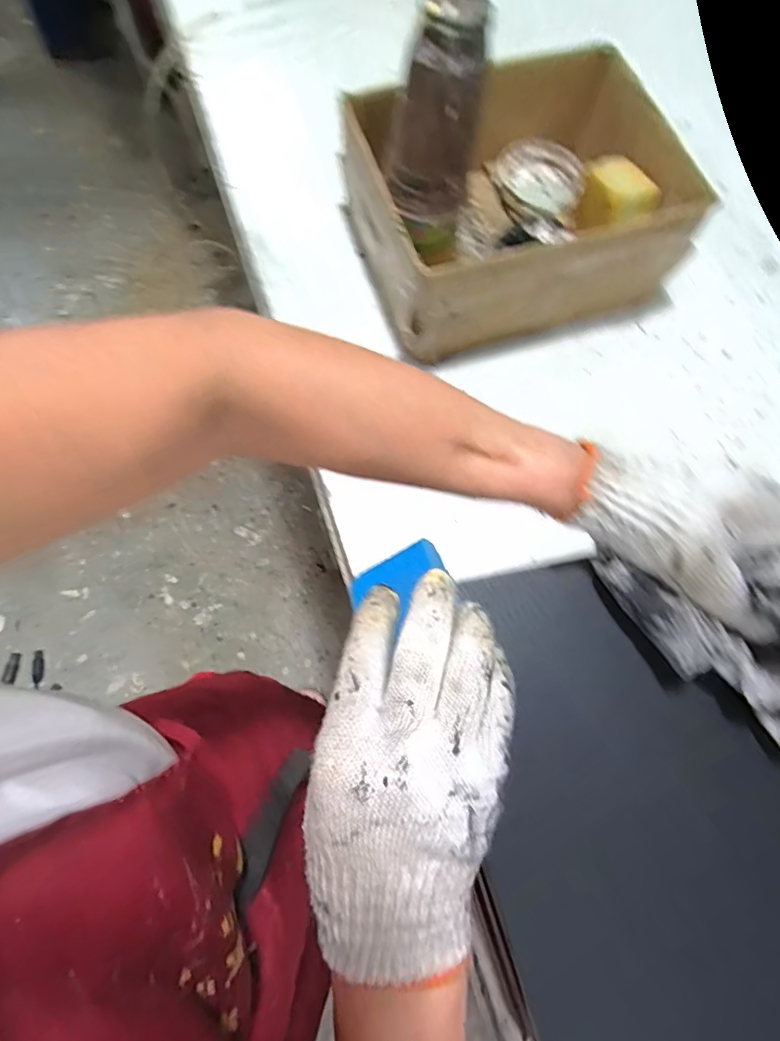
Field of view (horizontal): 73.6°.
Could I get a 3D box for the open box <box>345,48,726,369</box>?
[{"bbox_3d":[0.133,-0.341,0.569,0.319,0.123,0.249,-17,72,-8],"label":"open box"}]

